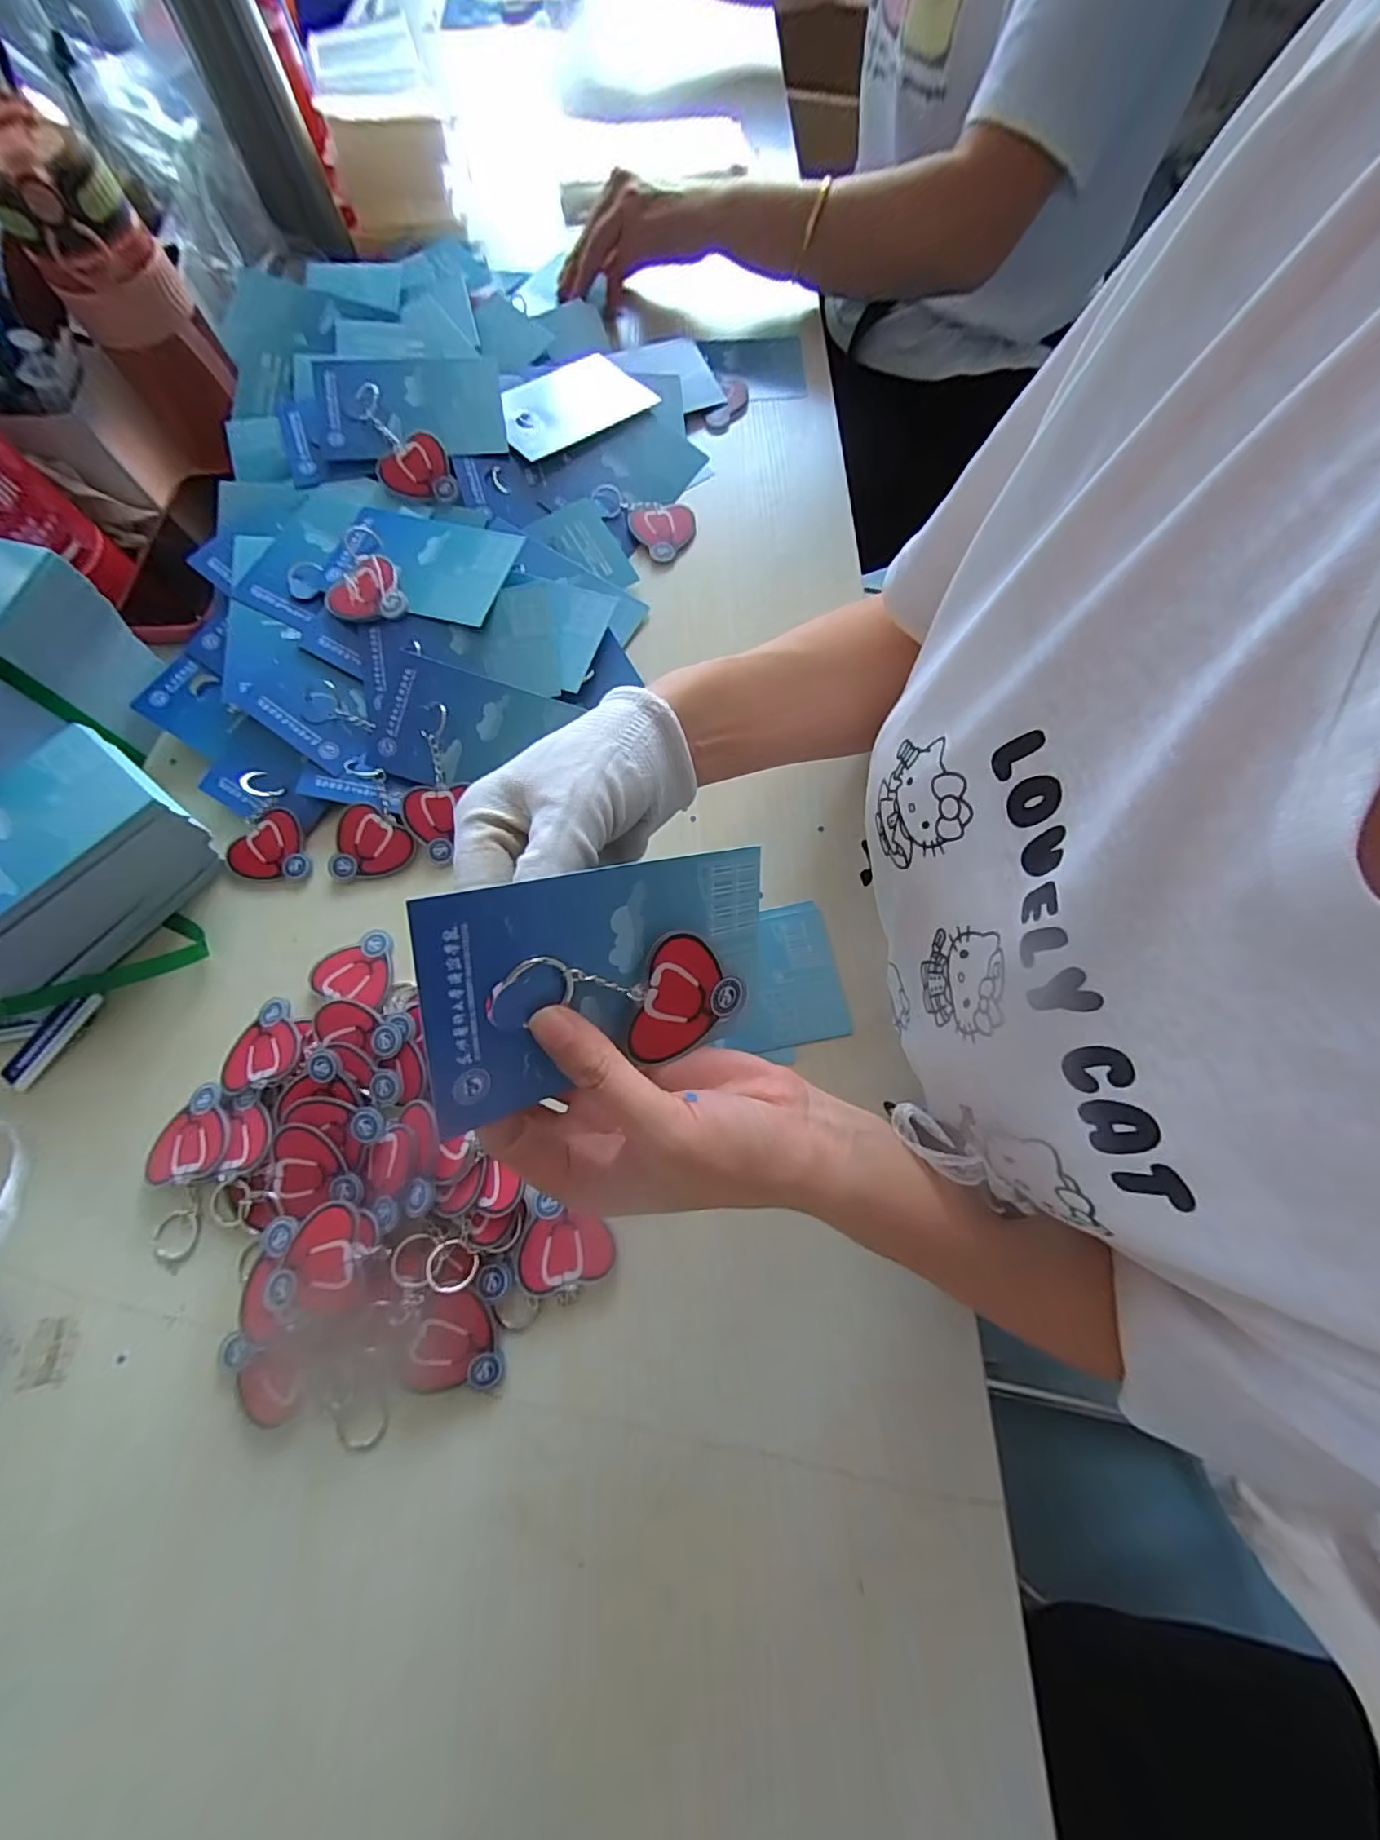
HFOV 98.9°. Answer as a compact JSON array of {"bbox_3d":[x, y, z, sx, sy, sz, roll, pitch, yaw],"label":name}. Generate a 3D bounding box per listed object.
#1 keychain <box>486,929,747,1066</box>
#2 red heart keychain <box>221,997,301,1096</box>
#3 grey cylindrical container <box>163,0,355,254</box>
[{"bbox_3d":[-0.021,0.031,0.216,0.101,0.004,0.048,-10,109,-34],"label":"keychain"},{"bbox_3d":[-0.252,0.073,0.346,0.047,0.011,0.051,-13,72,-3],"label":"red heart keychain"},{"bbox_3d":[-0.394,-0.746,0.519,0.068,0.213,0.074,0,72,1],"label":"grey cylindrical container"}]

